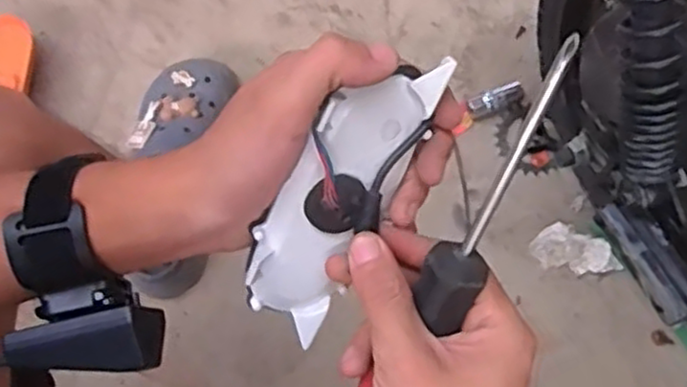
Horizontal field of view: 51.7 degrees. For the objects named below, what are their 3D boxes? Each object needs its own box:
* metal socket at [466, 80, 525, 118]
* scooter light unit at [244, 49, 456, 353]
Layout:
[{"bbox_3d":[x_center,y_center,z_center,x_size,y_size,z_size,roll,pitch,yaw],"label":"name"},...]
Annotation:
[{"bbox_3d":[0.179,-0.110,0.844,0.069,0.022,0.024,-21,76,-5],"label":"metal socket"},{"bbox_3d":[-0.005,-0.002,0.334,0.054,0.031,0.145,23,109,-24],"label":"scooter light unit"}]

